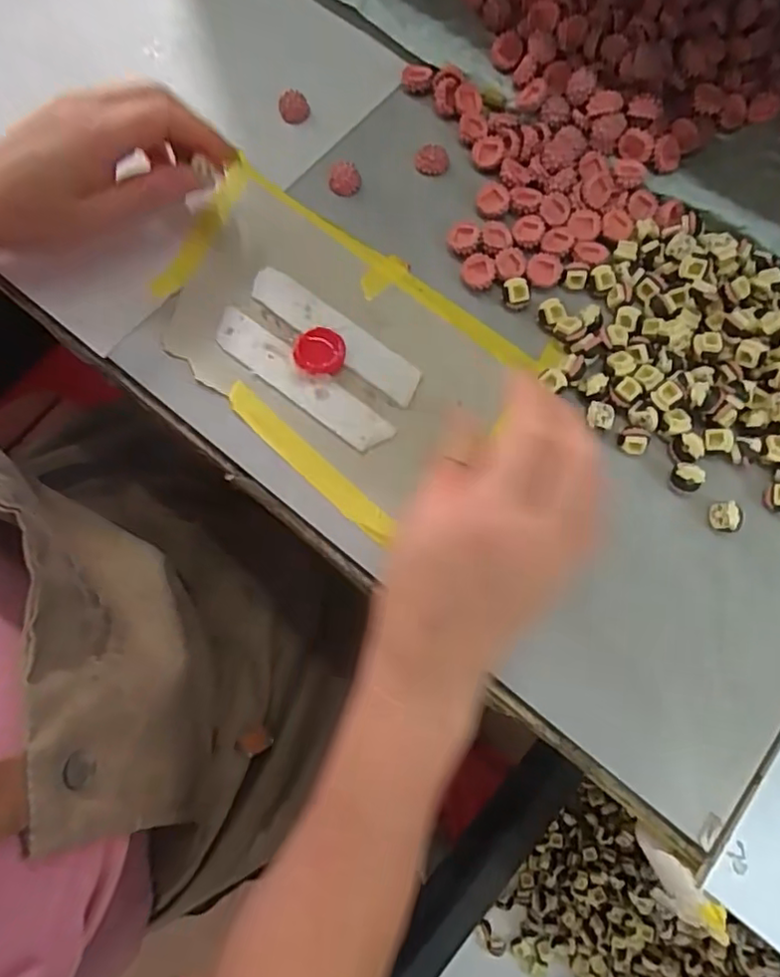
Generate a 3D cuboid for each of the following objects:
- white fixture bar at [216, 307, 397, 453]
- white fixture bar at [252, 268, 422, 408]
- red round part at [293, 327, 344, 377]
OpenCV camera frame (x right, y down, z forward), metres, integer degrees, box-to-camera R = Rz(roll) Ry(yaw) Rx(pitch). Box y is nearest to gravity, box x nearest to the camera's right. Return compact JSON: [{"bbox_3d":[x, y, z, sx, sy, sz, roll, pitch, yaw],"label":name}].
[{"bbox_3d":[-0.050,-0.061,0.346,0.117,0.004,0.024,36,79,10],"label":"white fixture bar"},{"bbox_3d":[-0.033,-0.089,0.355,0.116,0.004,0.025,36,79,10],"label":"white fixture bar"},{"bbox_3d":[-0.039,-0.078,0.347,0.028,0.011,0.028,0,75,1],"label":"red round part"}]

